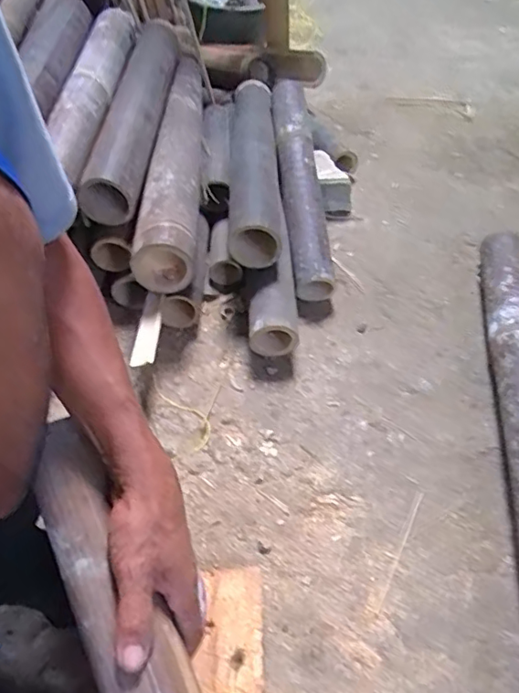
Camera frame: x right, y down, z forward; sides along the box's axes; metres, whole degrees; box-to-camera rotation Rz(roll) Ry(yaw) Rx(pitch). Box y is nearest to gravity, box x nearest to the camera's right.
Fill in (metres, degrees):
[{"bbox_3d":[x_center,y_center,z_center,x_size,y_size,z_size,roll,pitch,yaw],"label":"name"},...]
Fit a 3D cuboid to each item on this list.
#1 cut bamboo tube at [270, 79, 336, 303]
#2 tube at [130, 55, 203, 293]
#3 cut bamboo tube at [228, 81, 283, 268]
[{"bbox_3d":[0.066,-0.284,0.895,0.067,0.060,0.430,-4,70,-6],"label":"cut bamboo tube"},{"bbox_3d":[-0.128,-0.319,0.879,0.078,0.080,0.572,1,48,-2],"label":"tube"},{"bbox_3d":[-0.008,-0.312,0.893,0.077,0.069,0.479,1,48,-2],"label":"cut bamboo tube"}]

